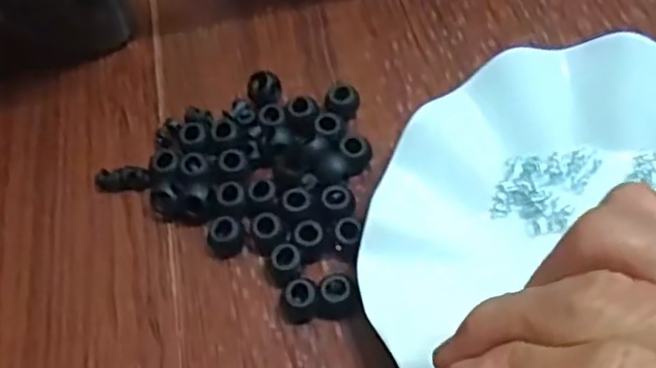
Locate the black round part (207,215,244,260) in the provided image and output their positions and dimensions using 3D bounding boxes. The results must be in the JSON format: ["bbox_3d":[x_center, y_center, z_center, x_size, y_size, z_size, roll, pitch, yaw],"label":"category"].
[{"bbox_3d":[-0.043,0.023,0.281,0.015,0.013,0.013,-22,60,-6],"label":"black round part"}]

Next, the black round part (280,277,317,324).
[{"bbox_3d":[-0.011,0.045,0.263,0.014,0.014,0.014,-3,60,5],"label":"black round part"}]

